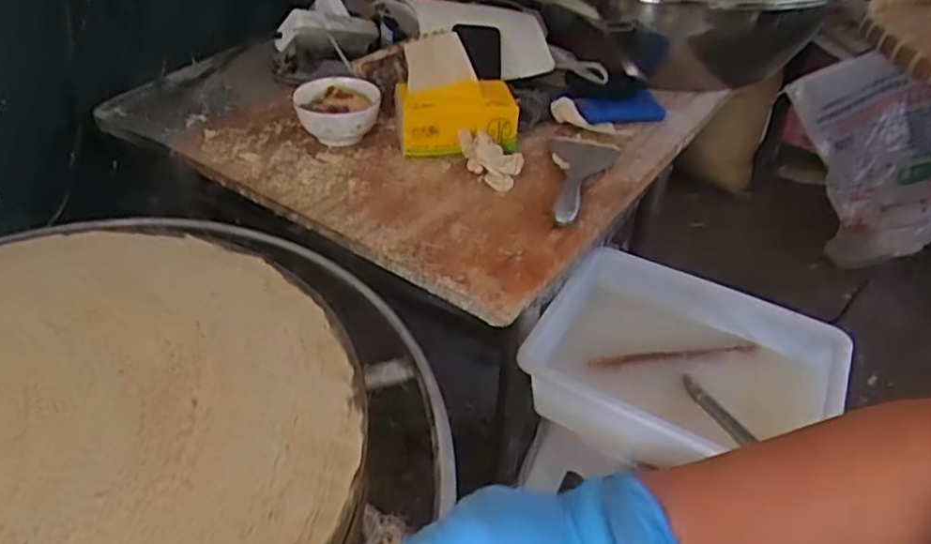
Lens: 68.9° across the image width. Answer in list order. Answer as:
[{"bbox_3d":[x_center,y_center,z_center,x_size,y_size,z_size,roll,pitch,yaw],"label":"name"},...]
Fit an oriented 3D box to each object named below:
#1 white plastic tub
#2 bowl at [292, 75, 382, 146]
[{"bbox_3d":[0.271,0.126,0.880,0.349,0.103,0.267,21,44,21],"label":"white plastic tub"},{"bbox_3d":[-0.180,-0.224,0.954,0.117,0.060,0.106,-1,40,-5],"label":"bowl"}]

